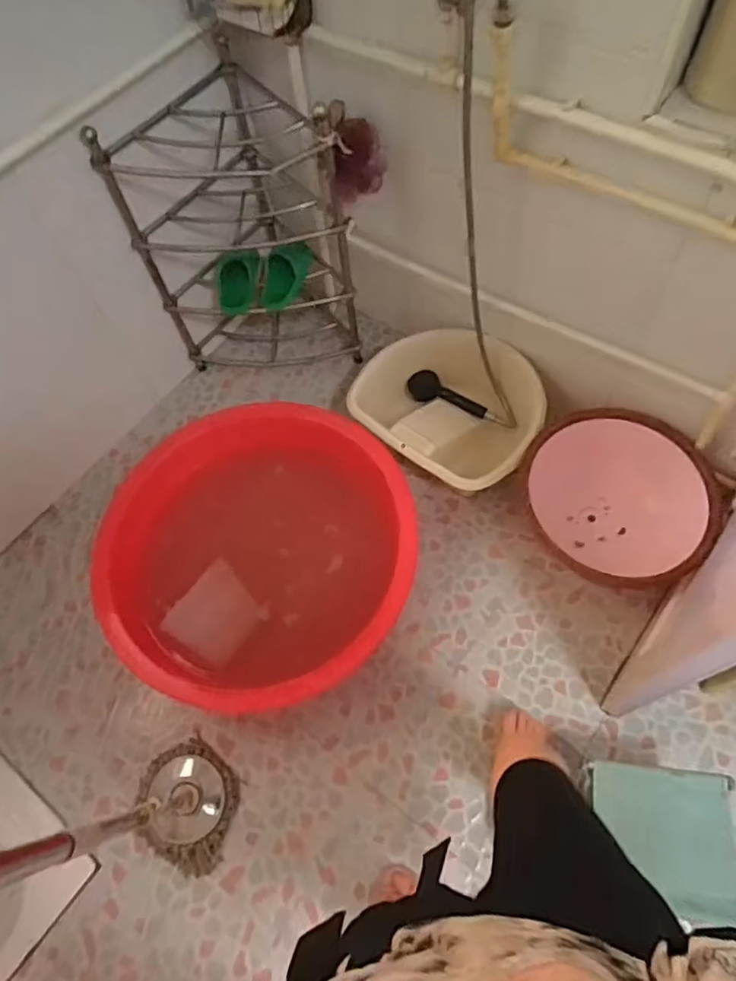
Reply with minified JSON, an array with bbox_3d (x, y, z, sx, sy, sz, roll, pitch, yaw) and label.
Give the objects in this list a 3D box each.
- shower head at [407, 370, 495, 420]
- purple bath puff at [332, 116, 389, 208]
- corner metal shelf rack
[{"bbox_3d":[0.214,-0.241,1.498,0.228,0.057,0.069,20,66,14],"label":"shower head"},{"bbox_3d":[-0.019,-0.692,1.269,0.103,0.138,0.116,13,65,11],"label":"purple bath puff"},{"bbox_3d":[-0.295,-0.658,1.540,0.519,0.645,0.334,1,62,3],"label":"corner metal shelf rack"}]

